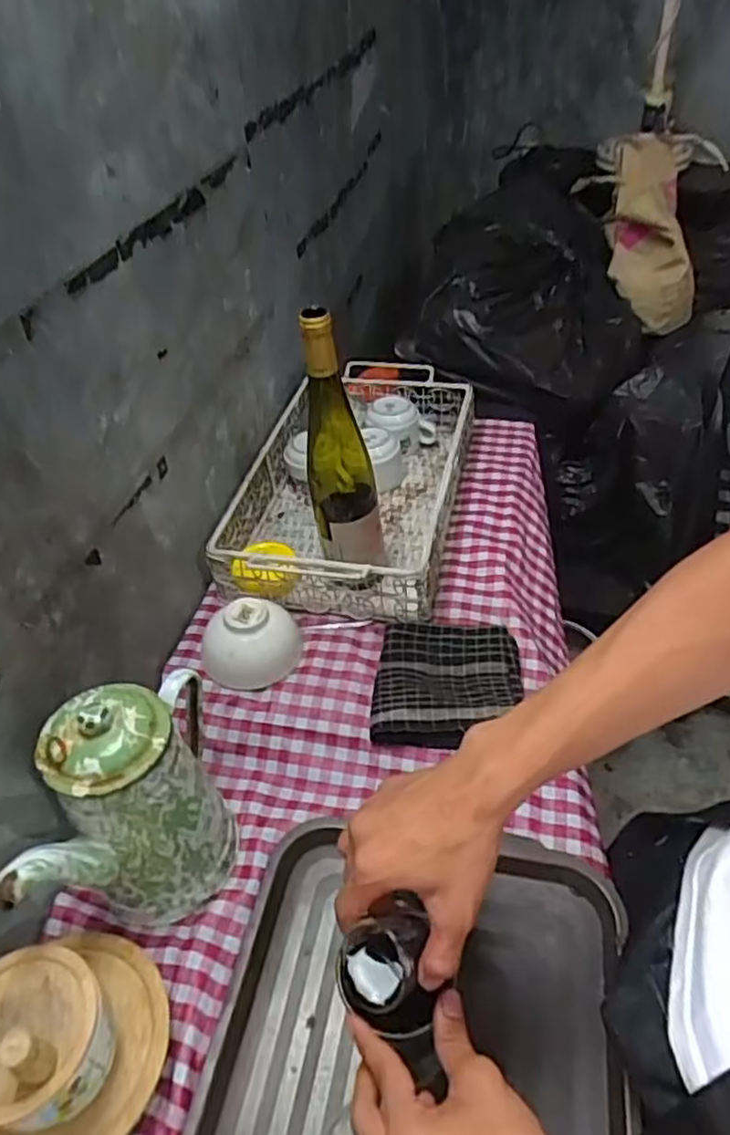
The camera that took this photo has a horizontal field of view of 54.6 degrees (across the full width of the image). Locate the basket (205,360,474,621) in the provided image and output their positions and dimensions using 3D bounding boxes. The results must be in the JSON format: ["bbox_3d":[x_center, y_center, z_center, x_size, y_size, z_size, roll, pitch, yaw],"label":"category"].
[{"bbox_3d":[-0.015,-0.111,0.917,0.255,0.104,0.421,6,43,12],"label":"basket"}]

